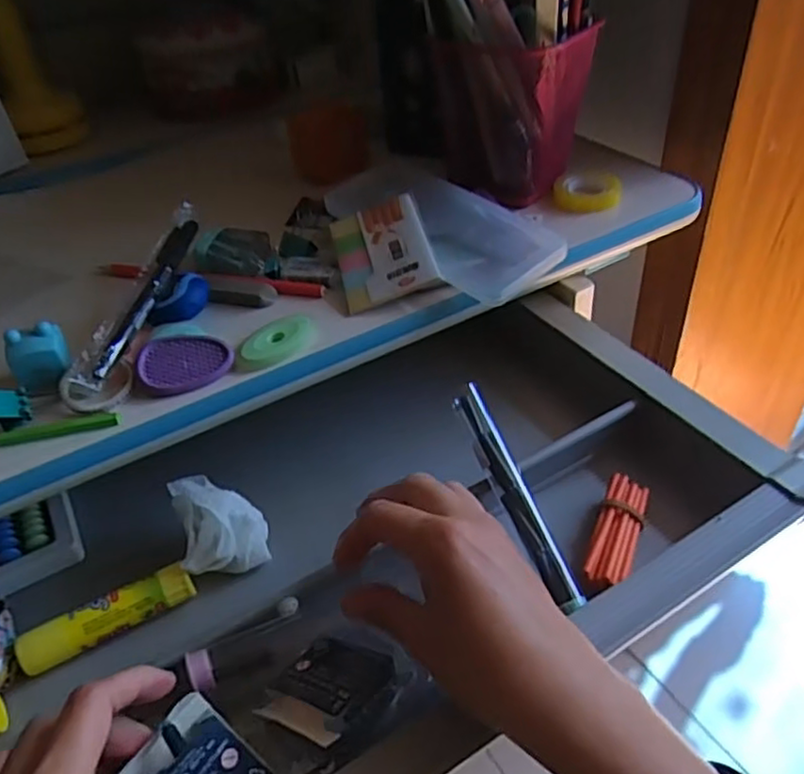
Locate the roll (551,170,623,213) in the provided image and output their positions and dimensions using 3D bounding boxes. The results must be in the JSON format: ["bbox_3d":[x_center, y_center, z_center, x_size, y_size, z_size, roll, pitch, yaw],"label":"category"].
[{"bbox_3d":[0.135,-0.142,0.488,0.047,0.015,0.047,-3,40,2],"label":"roll"}]

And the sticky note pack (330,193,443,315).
[{"bbox_3d":[-0.012,-0.083,0.418,0.058,0.011,0.079,-22,55,4],"label":"sticky note pack"}]

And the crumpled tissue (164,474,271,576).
[{"bbox_3d":[-0.109,0.078,0.401,0.048,0.052,0.049,-13,41,-10],"label":"crumpled tissue"}]

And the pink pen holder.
[{"bbox_3d":[0.078,-0.192,0.471,0.087,0.100,0.074,27,50,32],"label":"pink pen holder"}]

